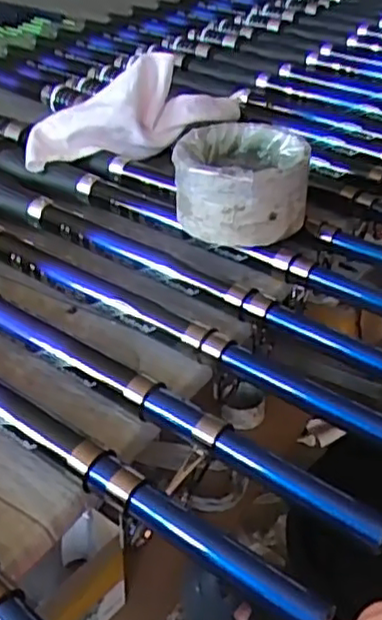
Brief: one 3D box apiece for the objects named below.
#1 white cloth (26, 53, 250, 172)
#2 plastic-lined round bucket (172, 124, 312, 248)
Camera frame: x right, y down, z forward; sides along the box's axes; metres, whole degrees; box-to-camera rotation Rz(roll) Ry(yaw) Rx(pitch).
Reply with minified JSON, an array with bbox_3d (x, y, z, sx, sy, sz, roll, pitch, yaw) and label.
[{"bbox_3d":[-0.038,-0.161,0.530,0.203,0.061,0.050,-19,39,-23],"label":"white cloth"},{"bbox_3d":[0.030,-0.075,0.412,0.078,0.056,0.077,-1,36,1],"label":"plastic-lined round bucket"}]

